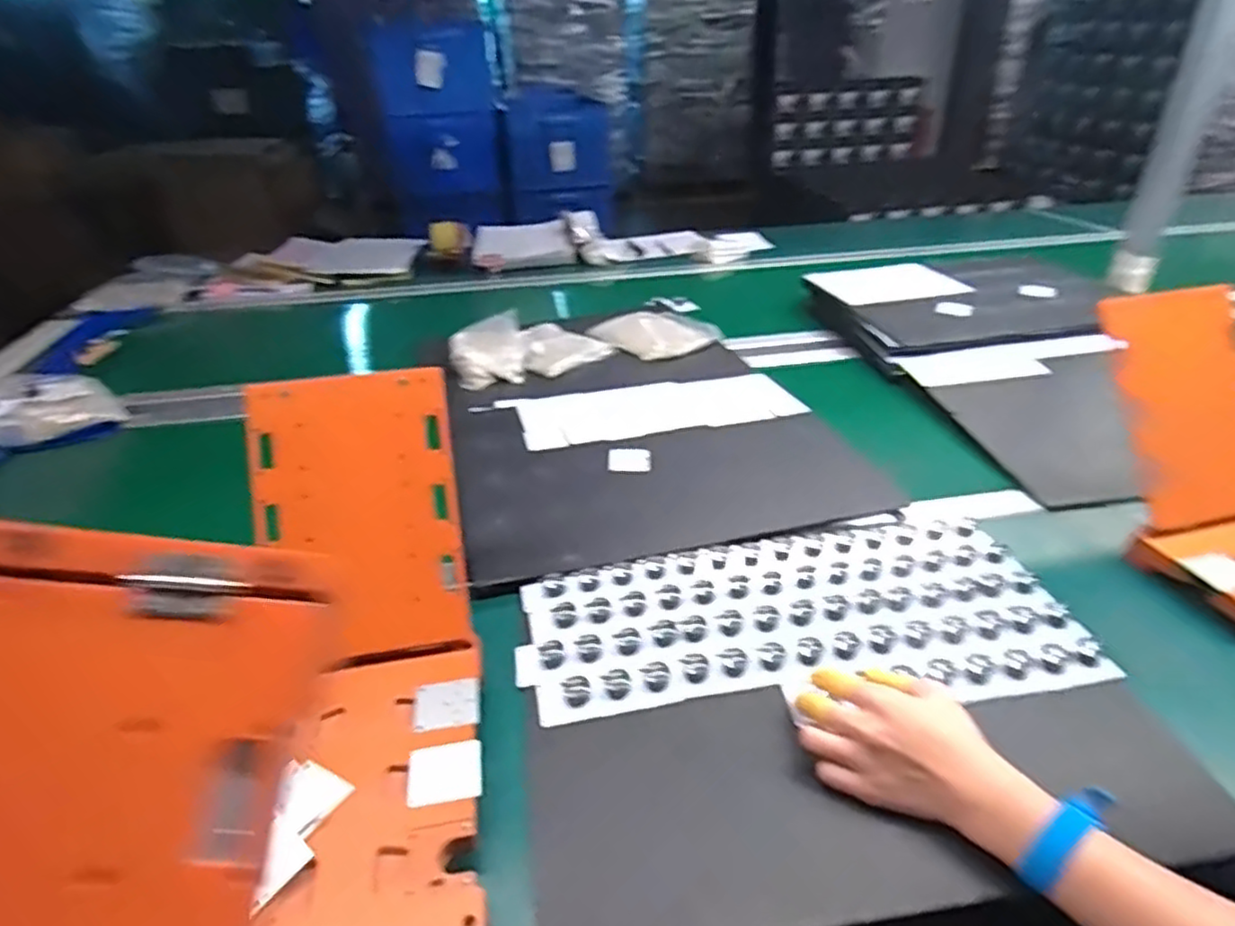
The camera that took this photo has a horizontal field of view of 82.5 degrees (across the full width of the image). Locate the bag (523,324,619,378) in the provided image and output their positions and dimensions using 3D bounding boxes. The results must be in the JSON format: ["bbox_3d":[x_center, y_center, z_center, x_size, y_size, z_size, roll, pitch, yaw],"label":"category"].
[{"bbox_3d":[-0.083,-0.197,1.177,0.143,0.027,0.161,-5,32,-5],"label":"bag"}]

